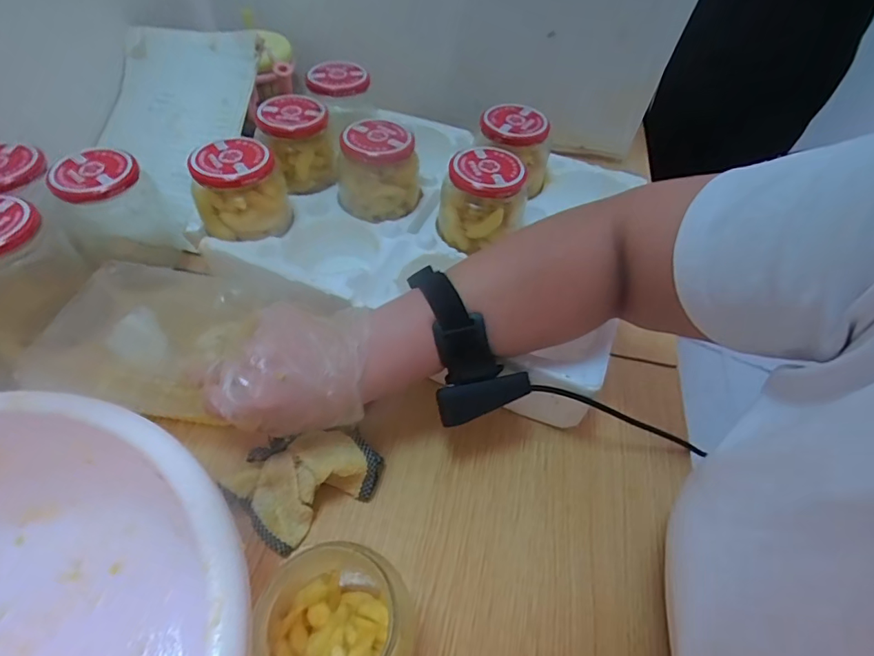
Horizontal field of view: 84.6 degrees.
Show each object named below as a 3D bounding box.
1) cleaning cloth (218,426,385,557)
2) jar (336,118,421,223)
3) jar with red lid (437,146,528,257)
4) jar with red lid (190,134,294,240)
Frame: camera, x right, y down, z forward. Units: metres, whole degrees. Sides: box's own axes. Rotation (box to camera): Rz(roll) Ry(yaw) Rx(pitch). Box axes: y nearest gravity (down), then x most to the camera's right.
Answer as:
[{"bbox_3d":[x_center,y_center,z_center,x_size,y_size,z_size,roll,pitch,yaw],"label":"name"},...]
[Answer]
[{"bbox_3d":[-0.099,0.112,0.364,0.104,0.038,0.074,-28,61,-27],"label":"cleaning cloth"},{"bbox_3d":[-0.057,-0.159,0.483,0.074,0.069,0.074,5,52,-6],"label":"jar"},{"bbox_3d":[0.044,-0.124,0.464,0.081,0.072,0.075,5,52,-6],"label":"jar with red lid"},{"bbox_3d":[-0.184,-0.130,0.448,0.080,0.067,0.075,5,52,-6],"label":"jar with red lid"}]

